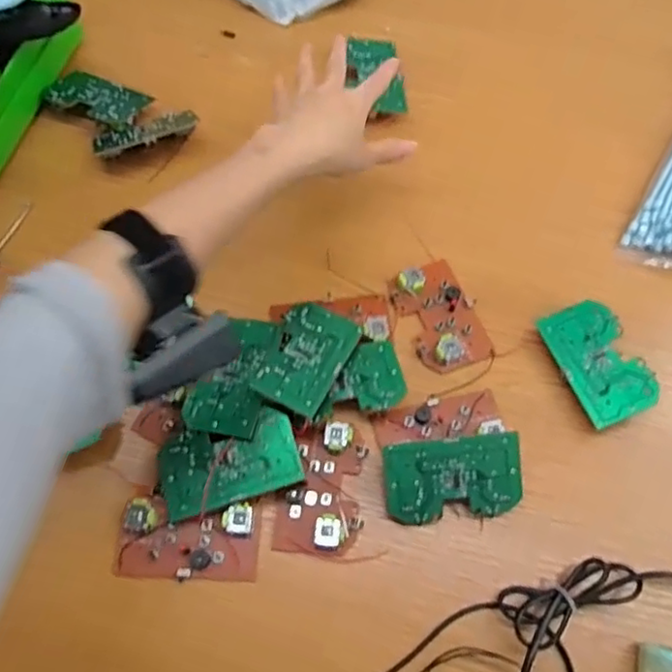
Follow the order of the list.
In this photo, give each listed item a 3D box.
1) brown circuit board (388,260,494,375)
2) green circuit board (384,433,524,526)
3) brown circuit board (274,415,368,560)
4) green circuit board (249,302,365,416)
[{"bbox_3d":[0.081,-0.016,0.492,0.055,0.013,0.085,-20,67,-10],"label":"brown circuit board"},{"bbox_3d":[0.079,0.096,0.426,0.091,0.005,0.053,-5,95,-3],"label":"green circuit board"},{"bbox_3d":[-0.009,0.103,0.433,0.053,0.015,0.089,8,65,3],"label":"brown circuit board"},{"bbox_3d":[-0.021,0.014,0.449,0.052,0.004,0.087,26,52,8],"label":"green circuit board"}]

